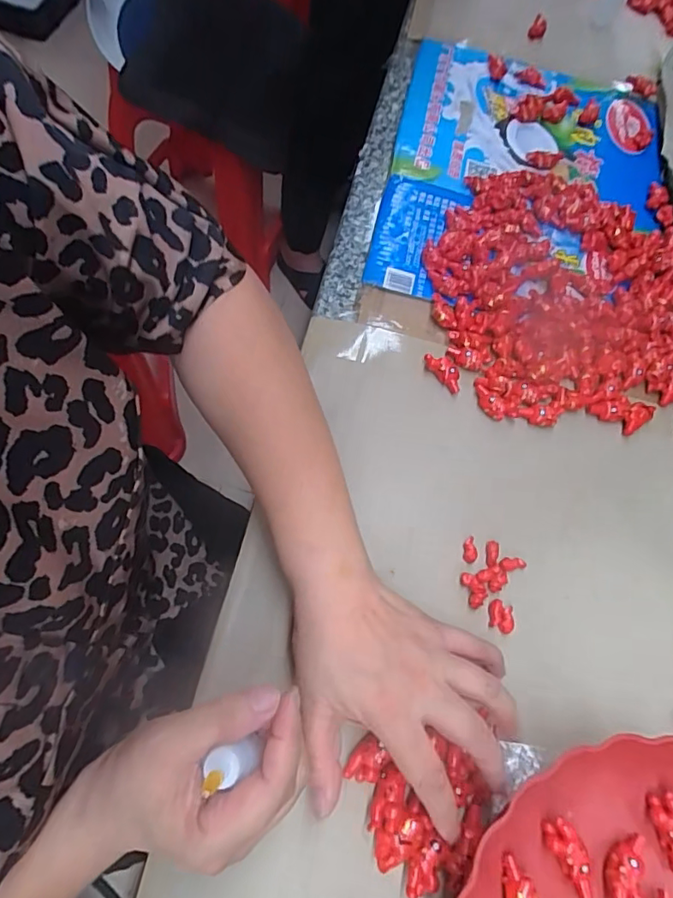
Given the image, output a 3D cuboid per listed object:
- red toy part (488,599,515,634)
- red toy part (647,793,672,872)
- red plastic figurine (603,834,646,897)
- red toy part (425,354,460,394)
[{"bbox_3d":[0.110,0.112,0.353,0.017,0.007,0.020,11,64,-5],"label":"red toy part"},{"bbox_3d":[0.195,0.226,0.306,0.016,0.010,0.044,-10,80,-7],"label":"red toy part"},{"bbox_3d":[0.161,0.235,0.294,0.019,0.010,0.039,24,64,1],"label":"red plastic figurine"},{"bbox_3d":[0.088,-0.063,0.425,0.038,0.014,0.016,46,70,2],"label":"red toy part"}]

